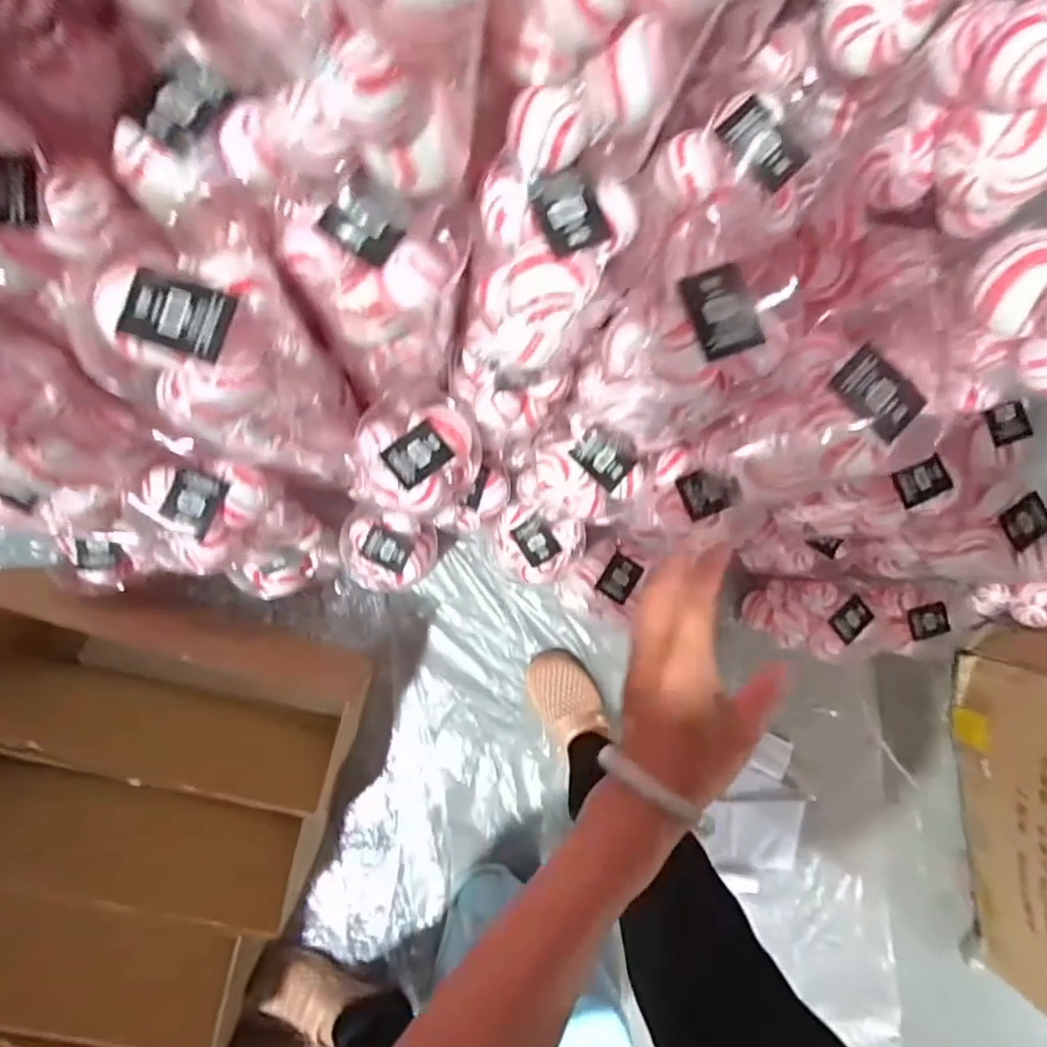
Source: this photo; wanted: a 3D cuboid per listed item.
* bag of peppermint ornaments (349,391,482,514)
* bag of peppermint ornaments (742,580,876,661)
[{"bbox_3d":[-0.110,-0.079,0.645,0.124,0.085,0.131,2,89,-5],"label":"bag of peppermint ornaments"},{"bbox_3d":[0.458,0.145,0.973,0.122,0.219,0.118,12,88,-5],"label":"bag of peppermint ornaments"}]

